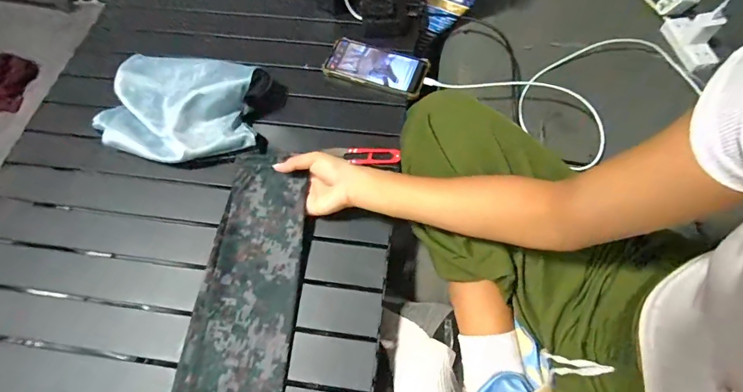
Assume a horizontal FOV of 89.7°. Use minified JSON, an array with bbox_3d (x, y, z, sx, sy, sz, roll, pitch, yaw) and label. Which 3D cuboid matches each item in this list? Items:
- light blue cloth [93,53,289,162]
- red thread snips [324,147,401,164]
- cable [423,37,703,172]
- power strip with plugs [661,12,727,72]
[{"bbox_3d":[-0.270,-0.138,0.559,0.252,0.074,0.182,13,65,7],"label":"light blue cloth"},{"bbox_3d":[-0.012,-0.059,0.554,0.107,0.015,0.030,-1,64,1],"label":"red thread snips"},{"bbox_3d":[0.342,-0.161,0.610,0.462,0.048,0.217,-18,65,-7],"label":"cable"},{"bbox_3d":[0.564,-0.275,0.645,0.049,0.065,0.101,-11,65,-4],"label":"power strip with plugs"}]

